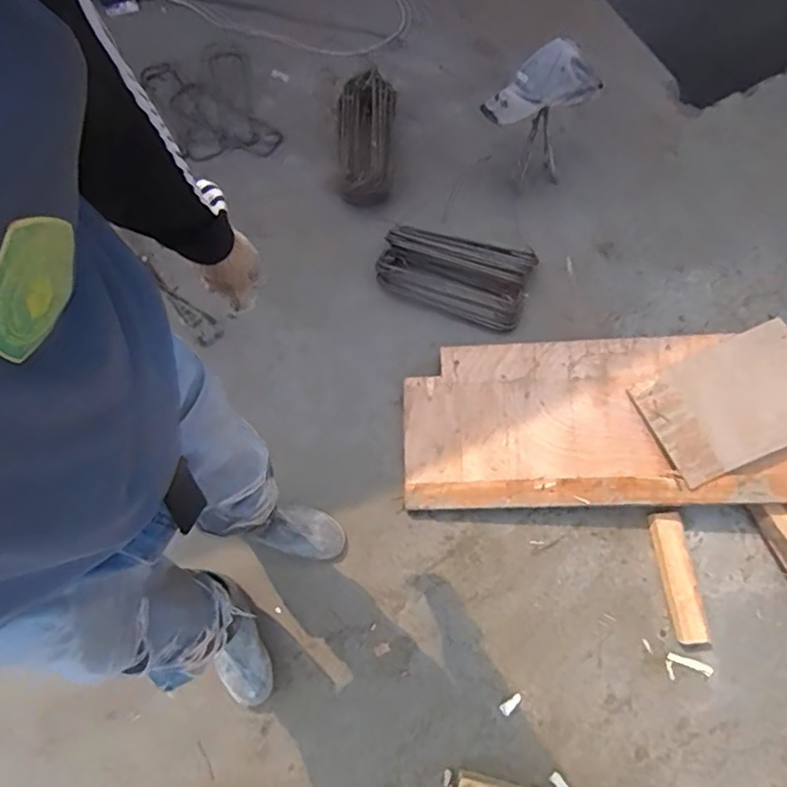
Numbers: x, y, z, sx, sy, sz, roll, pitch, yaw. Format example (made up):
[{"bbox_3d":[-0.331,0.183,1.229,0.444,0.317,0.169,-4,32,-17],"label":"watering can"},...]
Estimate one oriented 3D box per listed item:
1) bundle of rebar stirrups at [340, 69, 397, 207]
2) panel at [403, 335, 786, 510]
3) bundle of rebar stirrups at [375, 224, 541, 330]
[{"bbox_3d":[-0.077,-0.724,1.764,0.162,0.135,0.390,1,69,0],"label":"bundle of rebar stirrups"},{"bbox_3d":[0.819,0.050,1.400,1.598,0.080,0.418,-2,67,4],"label":"panel"},{"bbox_3d":[0.153,-0.298,1.586,0.386,0.106,0.188,18,70,6],"label":"bundle of rebar stirrups"}]

